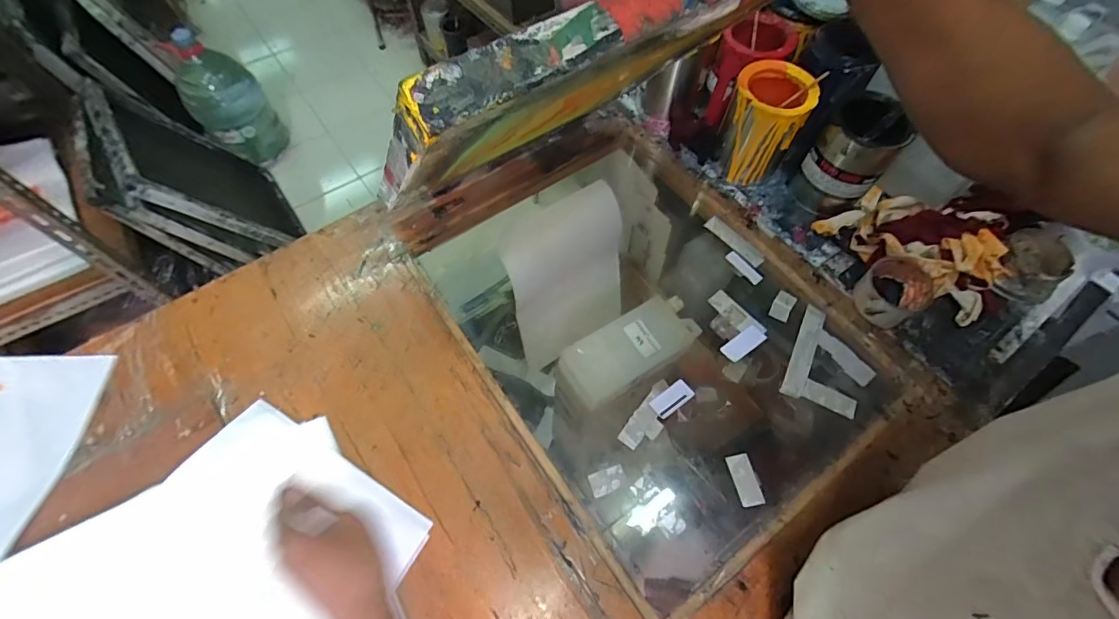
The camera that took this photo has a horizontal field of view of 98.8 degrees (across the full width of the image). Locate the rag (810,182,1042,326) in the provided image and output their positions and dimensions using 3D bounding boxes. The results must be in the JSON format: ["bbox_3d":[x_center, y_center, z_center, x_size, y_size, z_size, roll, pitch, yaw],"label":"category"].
[{"bbox_3d":[0.538,-0.125,0.701,0.226,0.054,0.202,40,68,17],"label":"rag"}]

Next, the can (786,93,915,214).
[{"bbox_3d":[0.426,-0.226,0.706,0.102,0.128,0.121,34,66,15],"label":"can"}]

